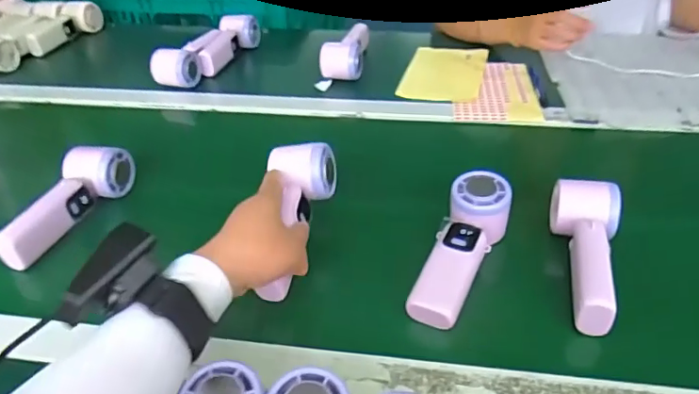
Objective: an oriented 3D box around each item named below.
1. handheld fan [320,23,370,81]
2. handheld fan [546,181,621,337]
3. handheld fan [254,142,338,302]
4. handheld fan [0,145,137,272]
[{"bbox_3d":[-0.003,-0.243,0.883,0.064,0.055,0.154,4,37,9],"label":"handheld fan"},{"bbox_3d":[0.219,0.047,0.471,0.058,0.047,0.148,3,37,7],"label":"handheld fan"},{"bbox_3d":[-0.054,0.019,0.501,0.061,0.048,0.168,5,59,11],"label":"handheld fan"},{"bbox_3d":[-0.305,0.000,0.570,0.048,0.057,0.173,14,40,22],"label":"handheld fan"}]

